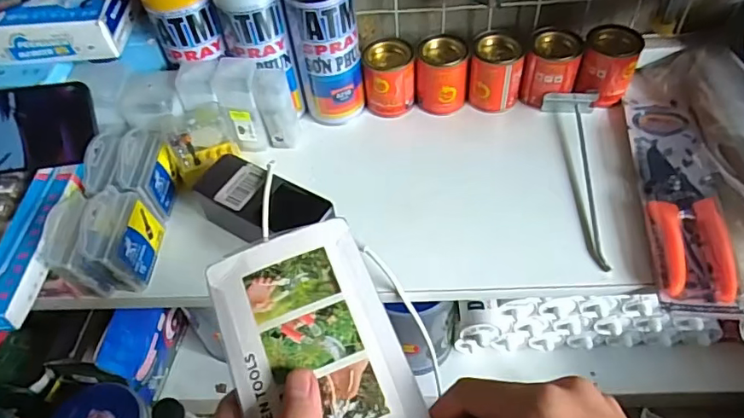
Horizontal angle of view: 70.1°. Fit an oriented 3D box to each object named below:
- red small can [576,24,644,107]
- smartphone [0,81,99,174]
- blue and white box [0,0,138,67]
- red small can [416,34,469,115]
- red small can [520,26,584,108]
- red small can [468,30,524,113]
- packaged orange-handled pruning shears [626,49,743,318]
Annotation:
[{"bbox_3d":[0.251,-0.151,0.565,0.052,0.068,0.051,-3,48,3],"label":"red small can"},{"bbox_3d":[-0.343,-0.071,0.487,0.163,0.075,0.010,-9,4,-9],"label":"smartphone"},{"bbox_3d":[-0.315,-0.189,0.525,0.150,0.047,0.100,1,49,7],"label":"blue and white box"},{"bbox_3d":[0.076,-0.144,0.577,0.053,0.069,0.047,0,49,6],"label":"red small can"},{"bbox_3d":[0.191,-0.148,0.568,0.053,0.072,0.047,12,51,15],"label":"red small can"},{"bbox_3d":[0.134,-0.145,0.573,0.052,0.075,0.045,8,50,13],"label":"red small can"},{"bbox_3d":[0.289,-0.045,0.505,0.066,0.025,0.300,4,49,9],"label":"packaged orange-handled pruning shears"}]

